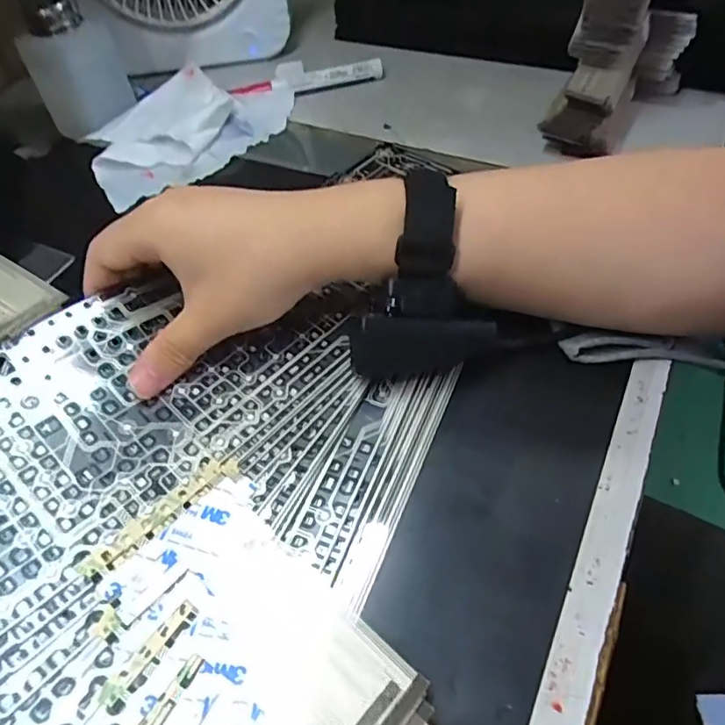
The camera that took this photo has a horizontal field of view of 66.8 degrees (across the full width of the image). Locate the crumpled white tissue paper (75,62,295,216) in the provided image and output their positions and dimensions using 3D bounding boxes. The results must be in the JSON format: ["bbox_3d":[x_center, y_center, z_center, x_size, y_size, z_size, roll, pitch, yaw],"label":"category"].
[{"bbox_3d":[-0.129,-0.185,0.428,0.169,0.036,0.091,-26,54,-14],"label":"crumpled white tissue paper"}]

